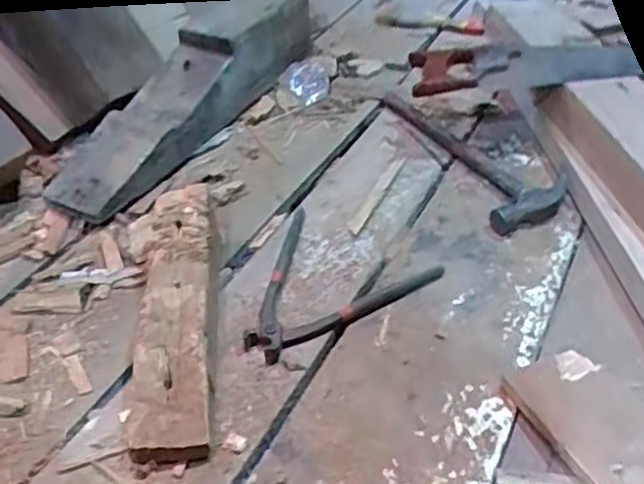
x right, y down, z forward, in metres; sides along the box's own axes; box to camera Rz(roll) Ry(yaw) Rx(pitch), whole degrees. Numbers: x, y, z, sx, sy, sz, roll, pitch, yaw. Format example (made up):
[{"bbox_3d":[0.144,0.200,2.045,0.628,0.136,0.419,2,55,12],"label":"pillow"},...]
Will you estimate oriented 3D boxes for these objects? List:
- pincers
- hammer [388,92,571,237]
[{"bbox_3d":[-0.015,0.023,0.707,0.213,0.021,0.189,-26,45,-21],"label":"pincers"},{"bbox_3d":[0.178,-0.126,0.843,0.104,0.025,0.331,-19,42,-14],"label":"hammer"}]

